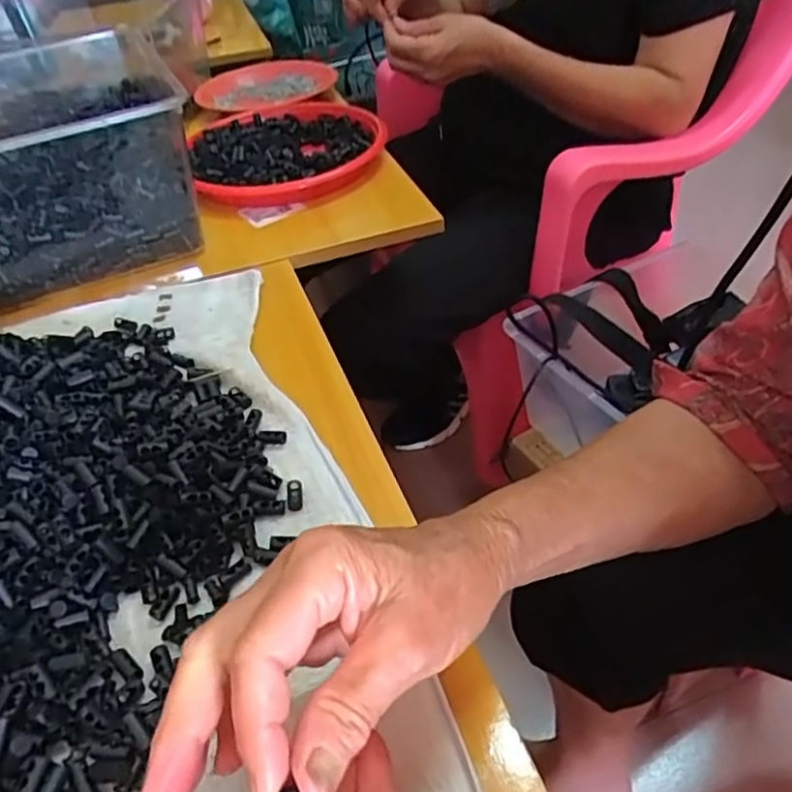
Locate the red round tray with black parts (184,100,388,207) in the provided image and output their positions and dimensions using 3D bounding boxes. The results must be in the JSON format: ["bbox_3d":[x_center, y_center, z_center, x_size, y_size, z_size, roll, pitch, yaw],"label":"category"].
[{"bbox_3d":[-0.124,-0.292,0.773,0.211,0.026,0.252,-8,42,-2],"label":"red round tray with black parts"}]

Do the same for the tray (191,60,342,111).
[{"bbox_3d":[-0.188,-0.465,1.001,0.200,0.037,0.200,-4,42,3],"label":"tray"}]

